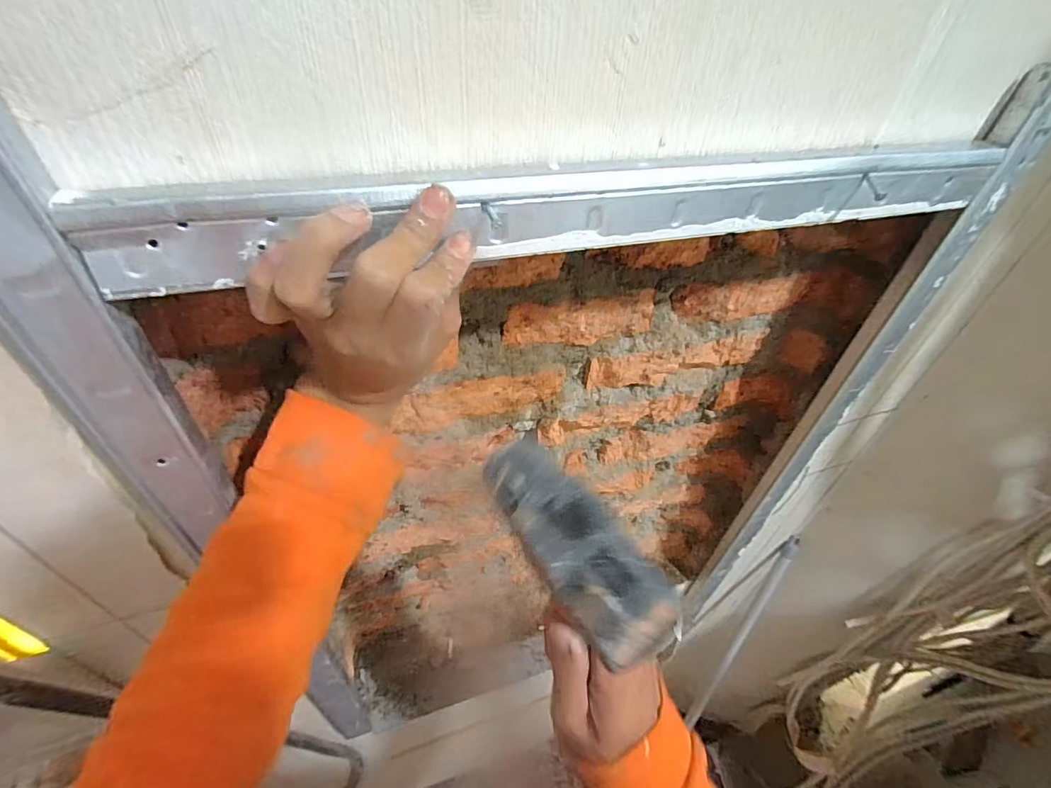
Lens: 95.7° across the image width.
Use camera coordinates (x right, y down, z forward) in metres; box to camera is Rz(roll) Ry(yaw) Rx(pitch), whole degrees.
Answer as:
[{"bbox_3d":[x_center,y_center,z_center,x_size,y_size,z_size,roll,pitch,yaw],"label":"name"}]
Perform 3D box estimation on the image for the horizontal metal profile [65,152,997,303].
[{"bbox_3d":[0.063,-0.103,0.255,0.494,0.041,0.021,-10,46,-16],"label":"horizontal metal profile"}]

